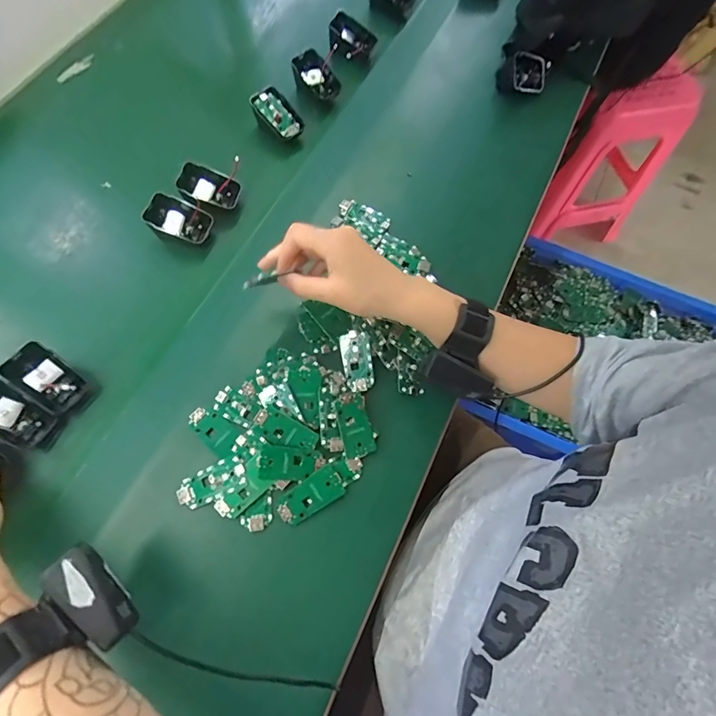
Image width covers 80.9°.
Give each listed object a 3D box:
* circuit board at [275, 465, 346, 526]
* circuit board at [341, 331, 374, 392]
[{"bbox_3d":[-0.045,0.131,0.399,0.063,0.006,0.031,-30,87,-11],"label":"circuit board"},{"bbox_3d":[0.000,0.003,0.447,0.030,0.004,0.062,-12,79,7],"label":"circuit board"}]

